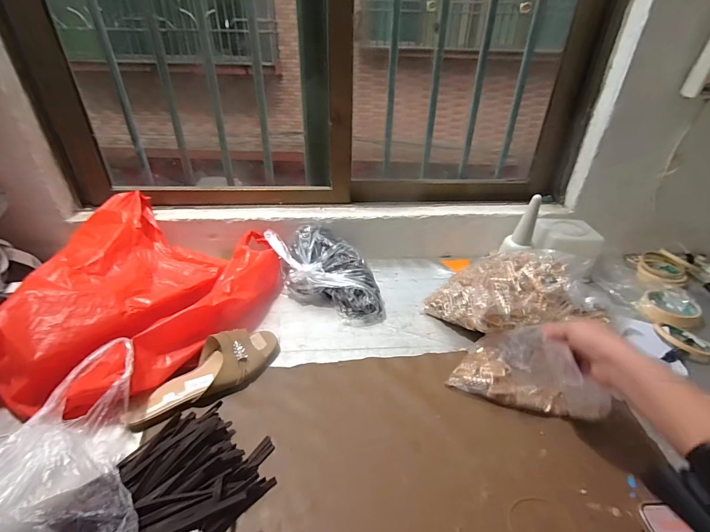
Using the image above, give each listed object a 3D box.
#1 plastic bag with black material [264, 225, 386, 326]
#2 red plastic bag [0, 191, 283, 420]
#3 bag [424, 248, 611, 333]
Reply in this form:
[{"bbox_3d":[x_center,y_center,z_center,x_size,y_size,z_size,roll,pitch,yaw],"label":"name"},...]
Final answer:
[{"bbox_3d":[-0.060,0.017,0.748,0.154,0.097,0.269,-21,39,-30],"label":"plastic bag with black material"},{"bbox_3d":[-0.384,0.039,0.651,0.356,0.169,0.474,11,34,14],"label":"red plastic bag"},{"bbox_3d":[0.291,0.057,0.655,0.268,0.117,0.176,-5,34,-10],"label":"bag"}]

